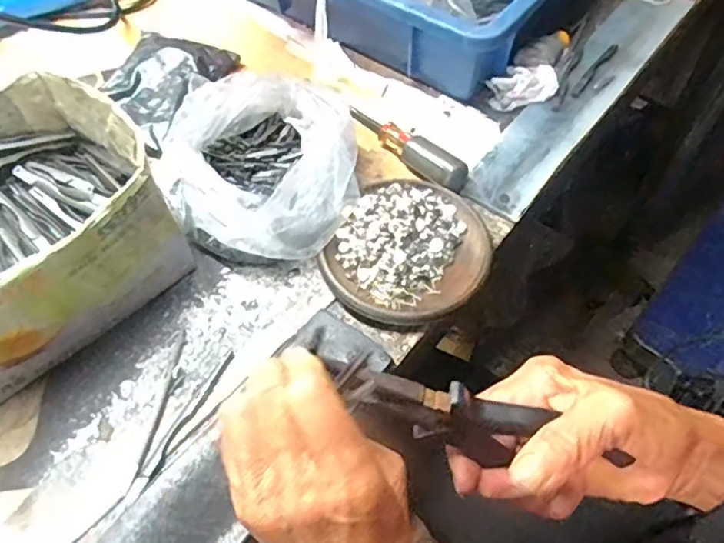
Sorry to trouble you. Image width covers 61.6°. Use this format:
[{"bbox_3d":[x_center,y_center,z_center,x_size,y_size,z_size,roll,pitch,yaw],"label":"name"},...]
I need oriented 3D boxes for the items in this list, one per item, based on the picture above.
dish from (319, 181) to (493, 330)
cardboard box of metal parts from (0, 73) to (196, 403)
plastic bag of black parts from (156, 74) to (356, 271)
[{"bbox_3d":[0.033,-0.015,0.408,0.103,0.022,0.114,18,58,12],"label":"dish"},{"bbox_3d":[-0.218,-0.021,0.370,0.174,0.096,0.155,-39,64,-23],"label":"cardboard box of metal parts"},{"bbox_3d":[-0.069,-0.074,0.428,0.129,0.060,0.137,14,57,9],"label":"plastic bag of black parts"}]

